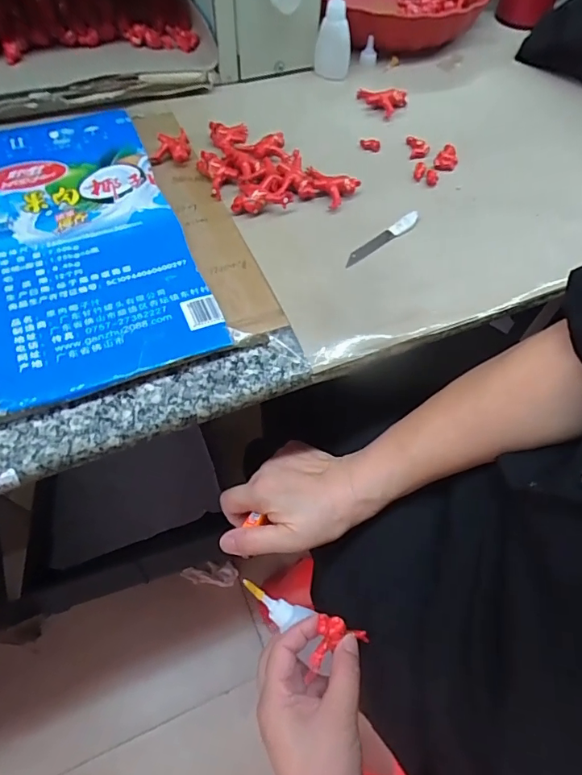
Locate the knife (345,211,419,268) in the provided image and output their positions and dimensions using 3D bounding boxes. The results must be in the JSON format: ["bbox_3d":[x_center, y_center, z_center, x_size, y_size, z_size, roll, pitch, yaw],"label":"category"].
[{"bbox_3d":[0.071,-0.114,0.367,0.078,0.004,0.012,-38,83,-17],"label":"knife"}]

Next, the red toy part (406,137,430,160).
[{"bbox_3d":[0.116,-0.220,0.436,0.017,0.010,0.023,-2,60,-5],"label":"red toy part"}]

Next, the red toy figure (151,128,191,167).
[{"bbox_3d":[-0.105,-0.210,0.415,0.033,0.013,0.037,-4,59,-5],"label":"red toy figure"}]

